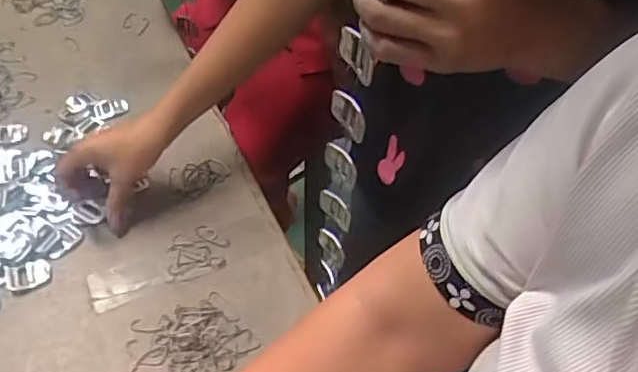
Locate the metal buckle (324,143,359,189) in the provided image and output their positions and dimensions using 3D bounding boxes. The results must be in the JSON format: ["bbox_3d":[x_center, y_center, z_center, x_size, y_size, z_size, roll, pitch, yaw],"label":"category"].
[{"bbox_3d":[0.017,-0.017,0.477,0.006,0.034,0.036,-30,58,-23],"label":"metal buckle"}]

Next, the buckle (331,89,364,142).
[{"bbox_3d":[0.020,-0.052,0.437,0.006,0.035,0.035,-26,56,-21],"label":"buckle"}]

